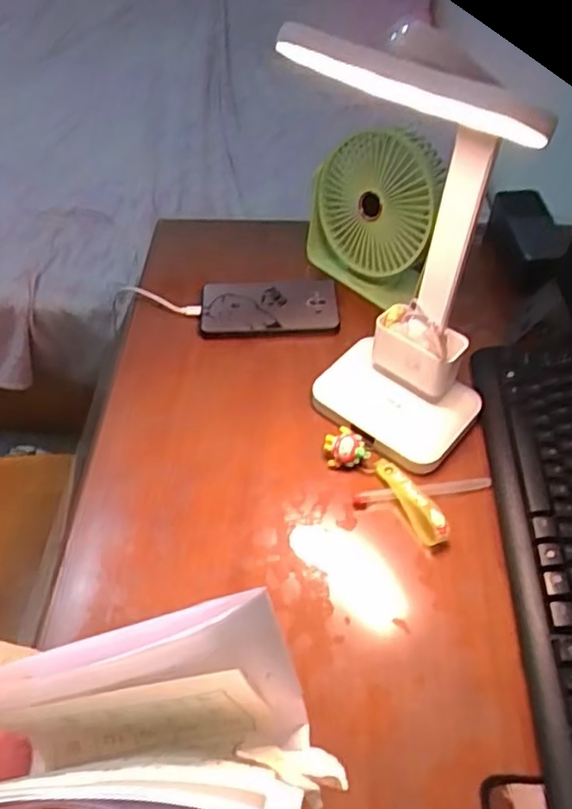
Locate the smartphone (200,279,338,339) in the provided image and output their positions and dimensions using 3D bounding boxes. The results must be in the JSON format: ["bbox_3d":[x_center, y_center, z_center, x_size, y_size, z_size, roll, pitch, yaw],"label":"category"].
[{"bbox_3d":[-0.019,-0.108,0.691,0.146,0.011,0.081,-1,55,0],"label":"smartphone"}]

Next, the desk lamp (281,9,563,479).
[{"bbox_3d":[0.090,-0.099,0.465,0.152,0.325,0.123,29,60,20],"label":"desk lamp"}]

